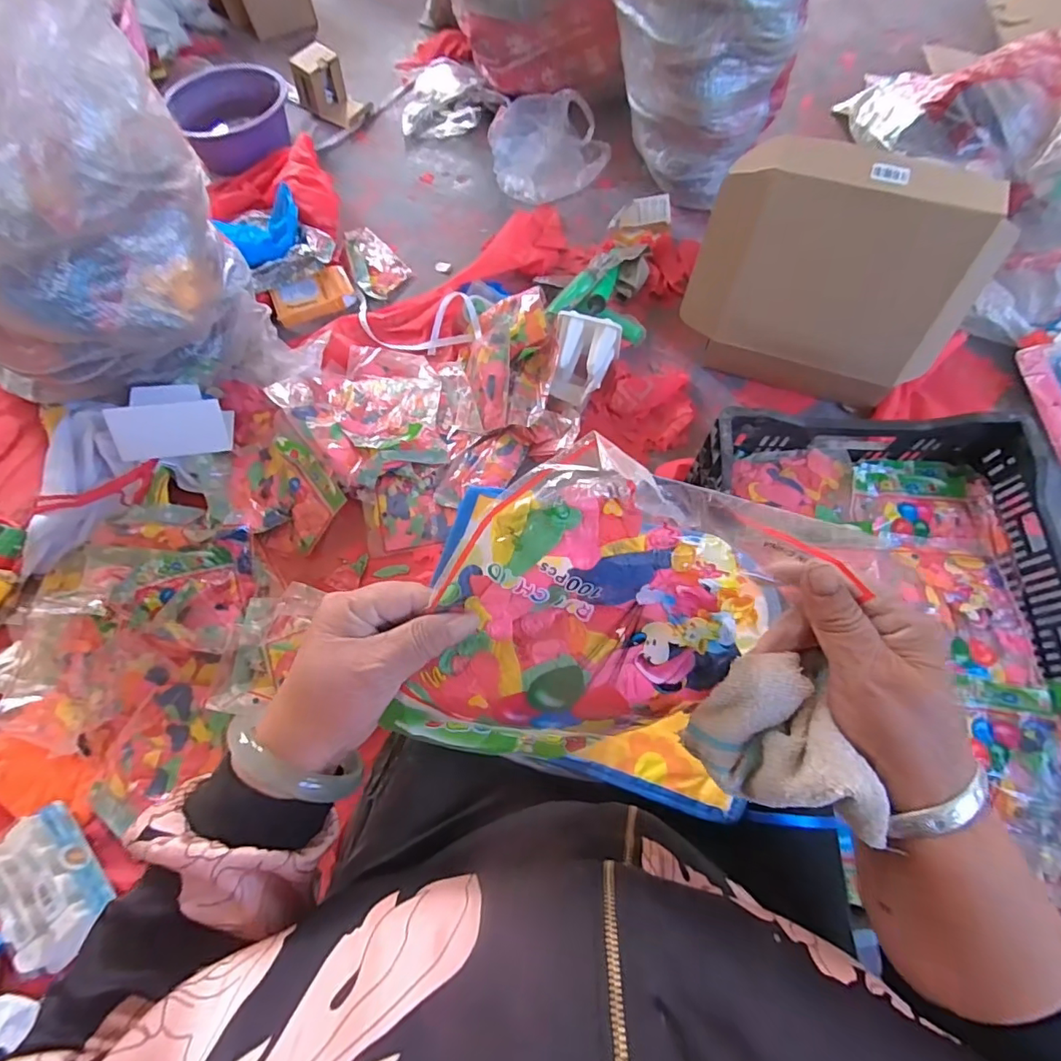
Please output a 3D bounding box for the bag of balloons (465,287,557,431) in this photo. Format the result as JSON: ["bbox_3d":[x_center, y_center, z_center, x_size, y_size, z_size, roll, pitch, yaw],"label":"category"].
[{"bbox_3d":[-0.036,-0.308,0.939,0.160,0.097,0.253,-3,68,2],"label":"bag of balloons"}]

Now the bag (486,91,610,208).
[{"bbox_3d":[0.045,-0.908,1.225,0.278,0.090,0.261,-3,68,1],"label":"bag"}]

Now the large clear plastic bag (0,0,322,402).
[{"bbox_3d":[-0.671,-0.448,0.753,0.437,0.533,0.345,-23,69,-6],"label":"large clear plastic bag"}]

